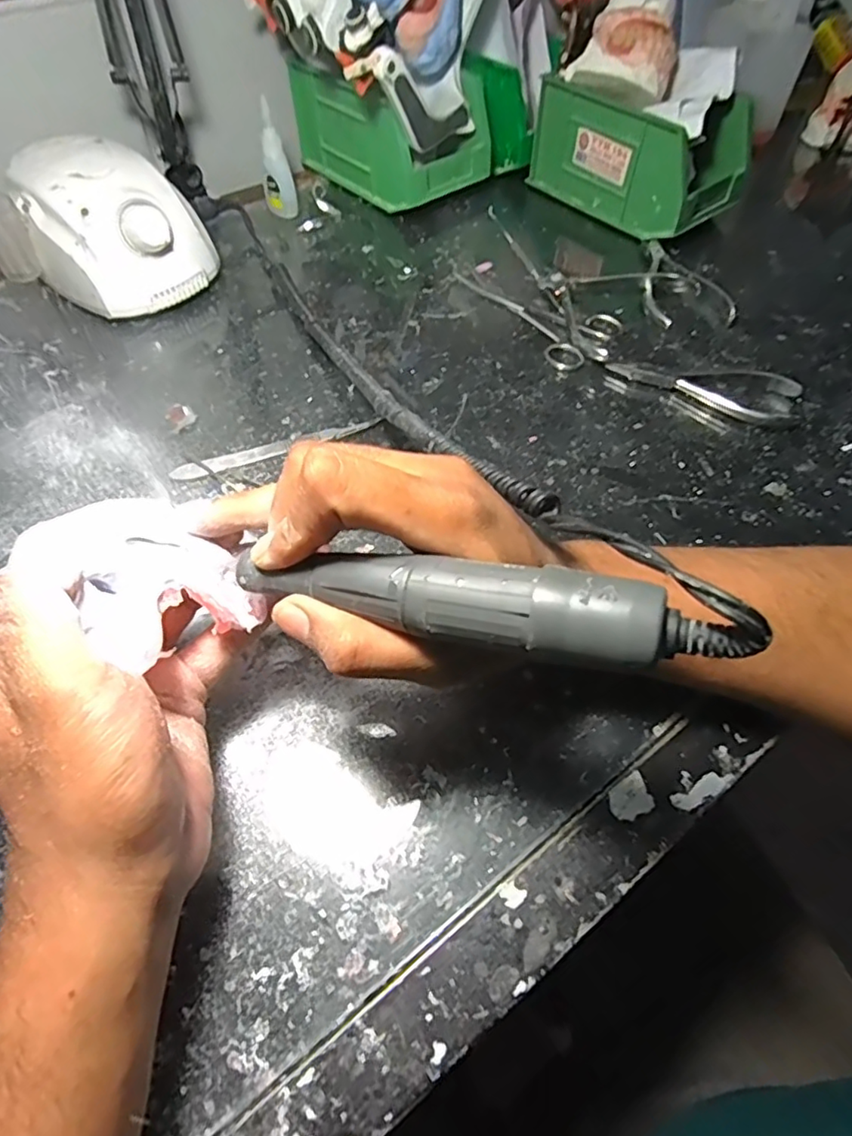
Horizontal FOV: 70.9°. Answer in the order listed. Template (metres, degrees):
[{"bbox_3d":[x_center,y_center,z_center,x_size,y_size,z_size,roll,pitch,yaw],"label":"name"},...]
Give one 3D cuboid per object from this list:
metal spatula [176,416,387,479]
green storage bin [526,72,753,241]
[{"bbox_3d":[-0.091,-0.076,0.374,0.130,0.005,0.012,-20,59,-14],"label":"metal spatula"},{"bbox_3d":[0.194,-0.378,0.541,0.098,0.079,0.174,-34,63,-22],"label":"green storage bin"}]

